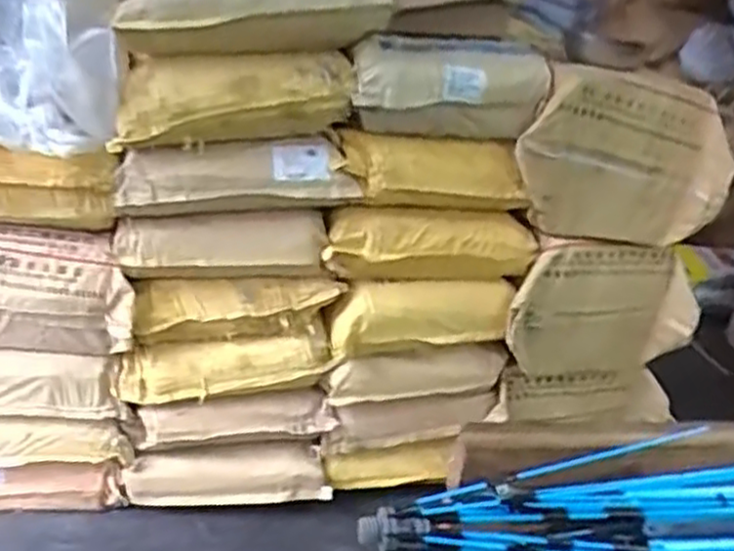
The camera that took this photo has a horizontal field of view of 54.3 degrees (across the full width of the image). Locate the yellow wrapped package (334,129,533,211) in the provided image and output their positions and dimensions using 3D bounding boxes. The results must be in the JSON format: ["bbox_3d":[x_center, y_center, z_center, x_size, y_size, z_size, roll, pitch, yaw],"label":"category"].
[{"bbox_3d":[0.133,-0.206,1.423,0.371,0.132,0.110,1,24,-13],"label":"yellow wrapped package"}]

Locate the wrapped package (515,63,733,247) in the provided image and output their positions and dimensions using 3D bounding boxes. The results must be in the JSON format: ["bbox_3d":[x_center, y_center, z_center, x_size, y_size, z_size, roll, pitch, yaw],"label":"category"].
[{"bbox_3d":[0.480,-0.213,1.344,0.400,0.312,0.101,5,24,-6],"label":"wrapped package"}]

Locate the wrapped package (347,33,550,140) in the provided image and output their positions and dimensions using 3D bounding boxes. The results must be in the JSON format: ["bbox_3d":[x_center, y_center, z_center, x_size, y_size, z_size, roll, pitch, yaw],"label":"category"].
[{"bbox_3d":[0.158,-0.355,1.363,0.371,0.172,0.124,-5,27,-26],"label":"wrapped package"}]

